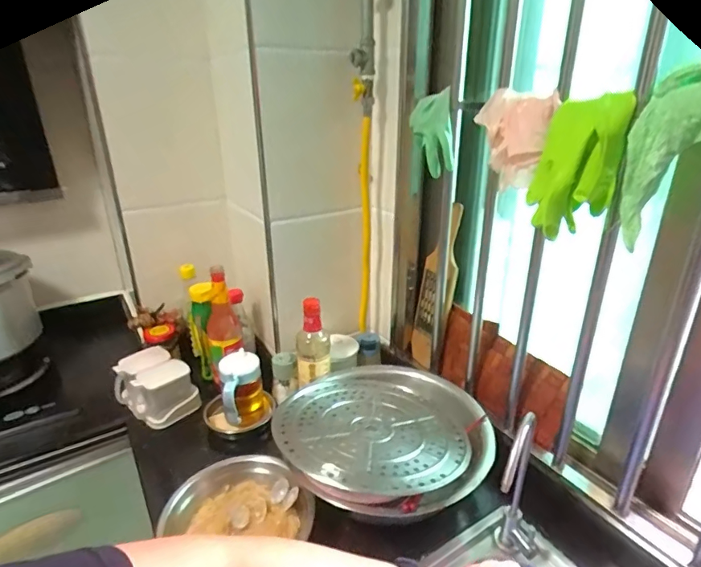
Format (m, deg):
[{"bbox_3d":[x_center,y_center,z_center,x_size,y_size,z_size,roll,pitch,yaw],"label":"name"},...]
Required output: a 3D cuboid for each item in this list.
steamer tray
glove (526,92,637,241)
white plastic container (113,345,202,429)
[{"bbox_3d":[0.056,0.225,0.743,0.331,0.049,0.336,1,23,5],"label":"steamer tray"},{"bbox_3d":[0.277,-0.145,0.547,0.087,0.150,0.078,5,24,13],"label":"glove"},{"bbox_3d":[-0.410,0.214,0.943,0.166,0.091,0.108,17,29,35],"label":"white plastic container"}]

